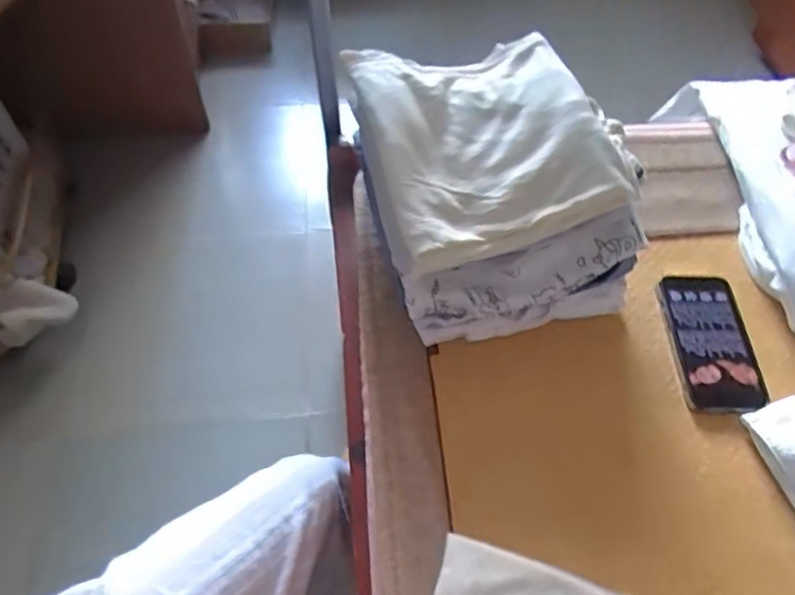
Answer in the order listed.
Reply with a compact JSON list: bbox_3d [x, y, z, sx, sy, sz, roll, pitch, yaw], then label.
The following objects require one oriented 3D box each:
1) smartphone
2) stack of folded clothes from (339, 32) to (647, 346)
[{"bbox_3d":[0.306,0.041,0.617,0.078,0.008,0.150,-1,56,-1],"label":"smartphone"},{"bbox_3d":[0.087,-0.111,0.621,0.222,0.170,0.255,-12,57,-9],"label":"stack of folded clothes"}]

